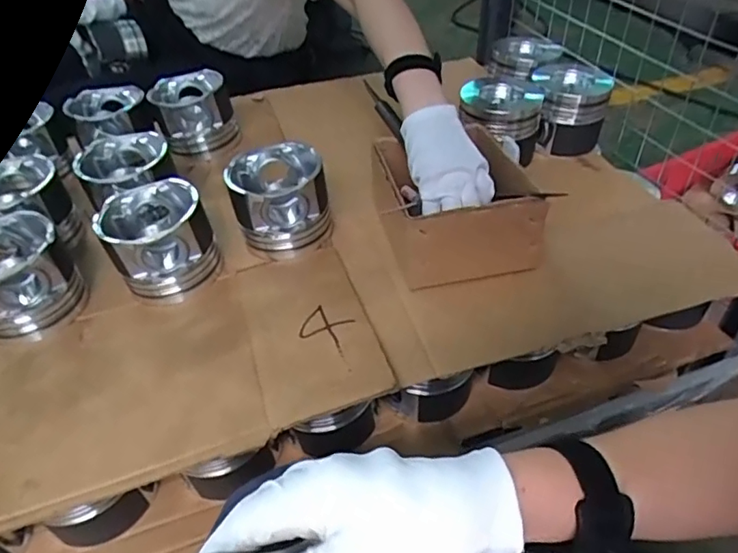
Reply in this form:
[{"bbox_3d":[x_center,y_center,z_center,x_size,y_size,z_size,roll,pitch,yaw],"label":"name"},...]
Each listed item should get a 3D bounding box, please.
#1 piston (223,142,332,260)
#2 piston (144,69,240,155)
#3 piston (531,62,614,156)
[{"bbox_3d":[-0.105,-0.093,0.652,0.107,0.090,0.107,-7,45,-5],"label":"piston"},{"bbox_3d":[-0.259,-0.245,0.813,0.106,0.091,0.106,-16,46,-14],"label":"piston"},{"bbox_3d":[0.292,-0.246,0.803,0.108,0.093,0.096,9,45,11],"label":"piston"}]

